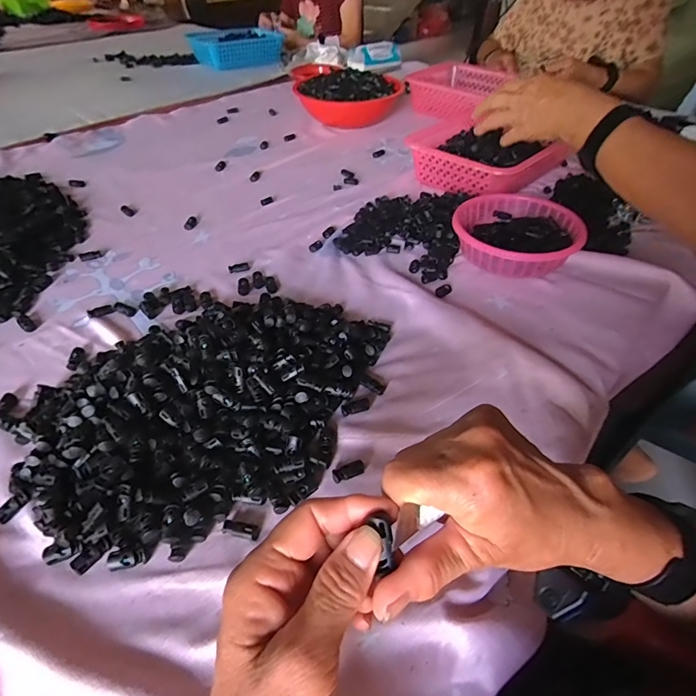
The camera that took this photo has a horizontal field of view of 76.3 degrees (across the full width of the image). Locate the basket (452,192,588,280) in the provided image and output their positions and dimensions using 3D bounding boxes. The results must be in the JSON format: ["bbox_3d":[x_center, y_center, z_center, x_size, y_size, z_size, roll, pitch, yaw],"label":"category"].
[{"bbox_3d":[0.234,-0.156,0.625,0.165,0.062,0.167,1,45,-1],"label":"basket"}]

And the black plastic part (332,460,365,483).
[{"bbox_3d":[0.001,0.106,0.381,0.028,0.007,0.010,-15,47,-17],"label":"black plastic part"}]

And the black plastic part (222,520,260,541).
[{"bbox_3d":[-0.084,0.141,0.345,0.030,0.007,0.012,11,45,9],"label":"black plastic part"}]

